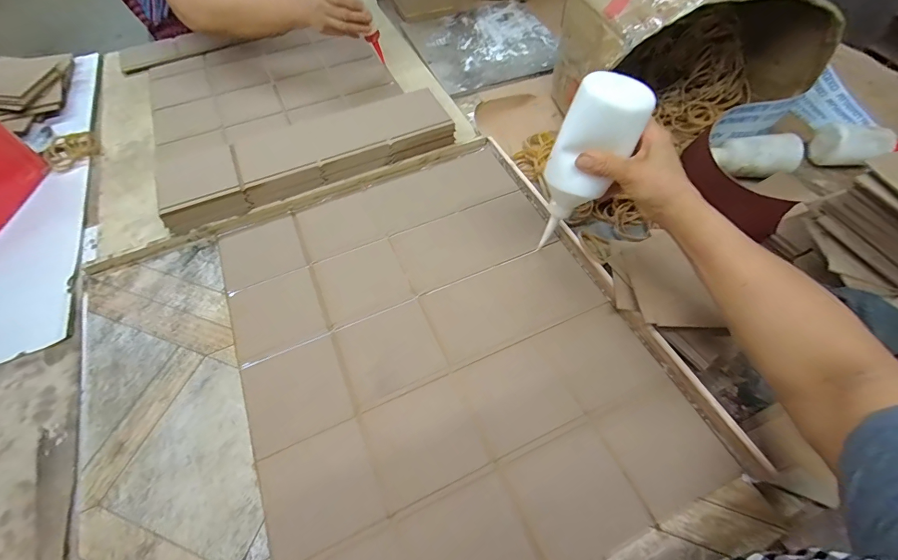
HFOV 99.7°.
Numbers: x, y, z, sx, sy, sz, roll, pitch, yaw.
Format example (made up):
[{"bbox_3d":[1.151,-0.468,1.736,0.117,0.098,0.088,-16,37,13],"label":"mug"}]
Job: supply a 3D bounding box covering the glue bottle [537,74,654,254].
[{"bbox_3d":[0.142,-0.113,0.419,0.052,0.199,0.065,-26,58,-37],"label":"glue bottle"}]

